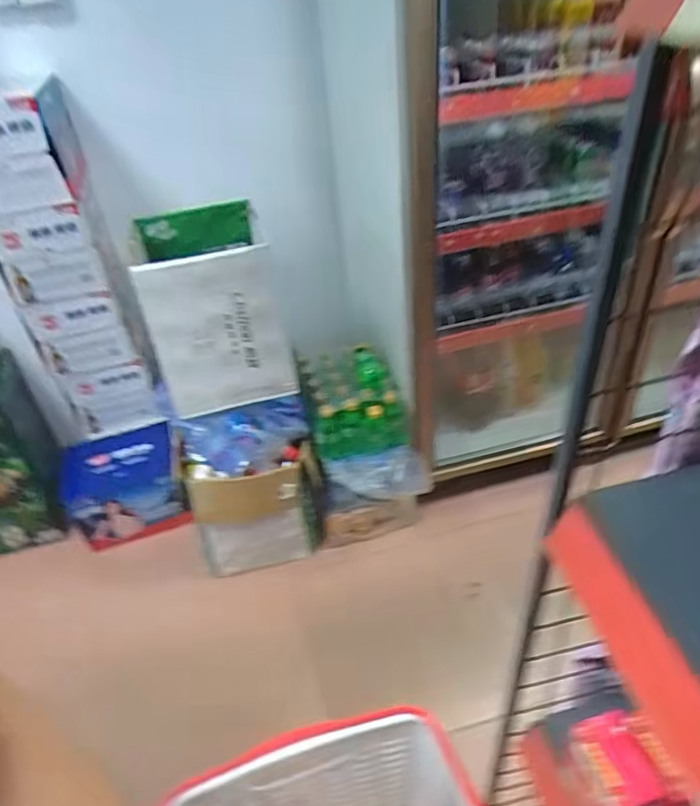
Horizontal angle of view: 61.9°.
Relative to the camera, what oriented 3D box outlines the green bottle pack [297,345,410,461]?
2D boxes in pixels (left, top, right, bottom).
[{"bbox_3d":[0.009,-0.014,1.588,0.248,0.168,0.285,-10,39,-6],"label":"green bottle pack"}]

